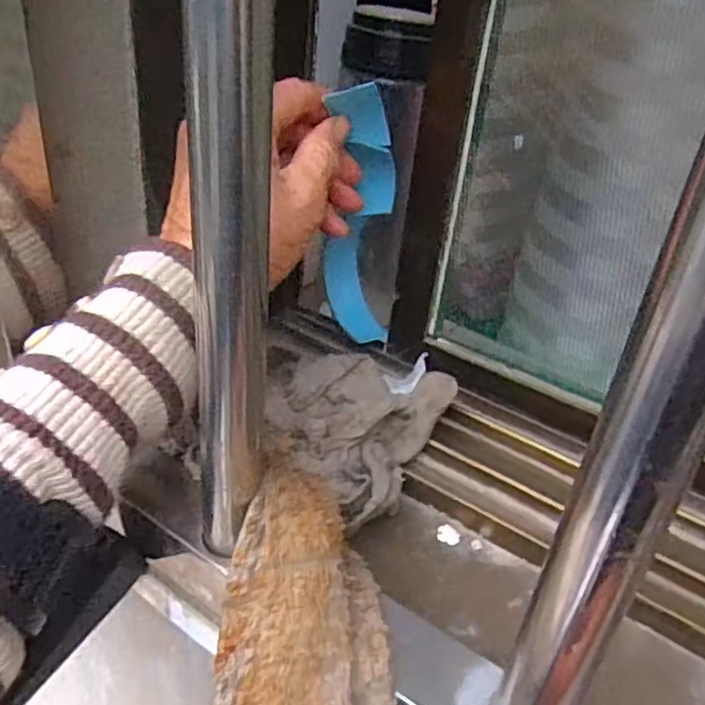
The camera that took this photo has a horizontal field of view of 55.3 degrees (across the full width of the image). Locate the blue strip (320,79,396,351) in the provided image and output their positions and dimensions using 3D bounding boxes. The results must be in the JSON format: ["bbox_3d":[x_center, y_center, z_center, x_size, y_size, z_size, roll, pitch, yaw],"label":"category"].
[{"bbox_3d":[0.006,-0.065,0.349,0.031,0.147,0.051,-24,52,-26],"label":"blue strip"}]

